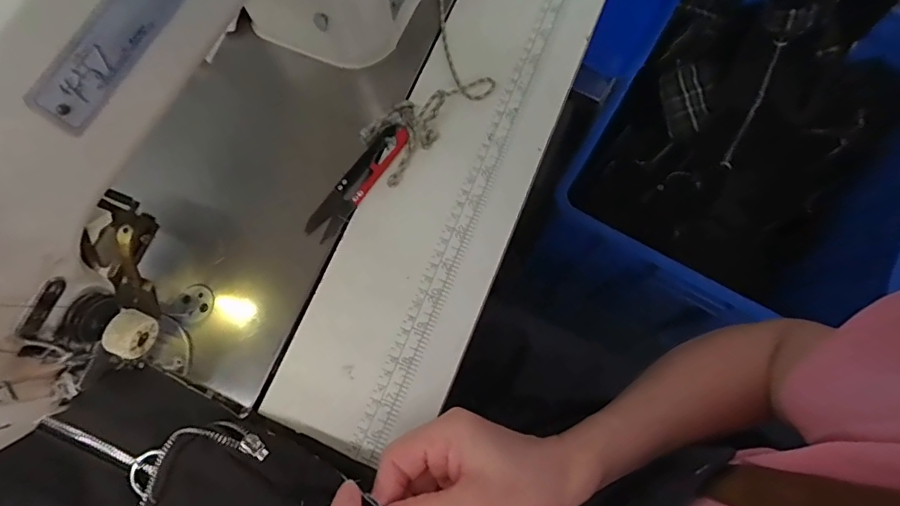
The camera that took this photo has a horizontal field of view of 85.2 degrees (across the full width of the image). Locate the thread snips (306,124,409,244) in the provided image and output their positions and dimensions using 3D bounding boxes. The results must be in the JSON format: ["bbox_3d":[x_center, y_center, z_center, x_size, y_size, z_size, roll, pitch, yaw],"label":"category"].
[{"bbox_3d":[-0.068,-0.054,0.366,0.024,0.009,0.102,35,78,9],"label":"thread snips"}]

